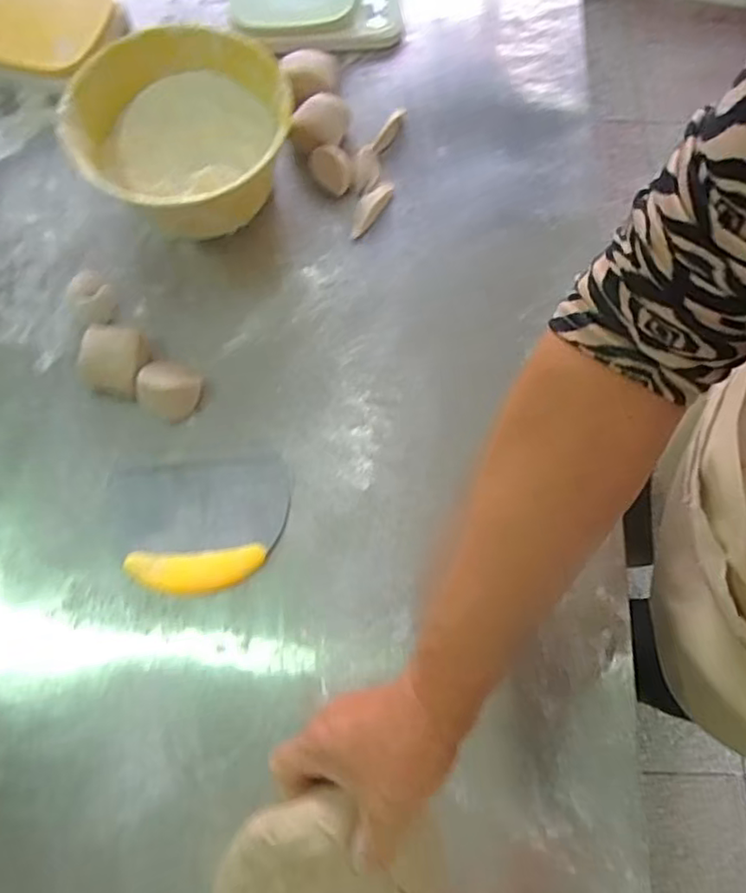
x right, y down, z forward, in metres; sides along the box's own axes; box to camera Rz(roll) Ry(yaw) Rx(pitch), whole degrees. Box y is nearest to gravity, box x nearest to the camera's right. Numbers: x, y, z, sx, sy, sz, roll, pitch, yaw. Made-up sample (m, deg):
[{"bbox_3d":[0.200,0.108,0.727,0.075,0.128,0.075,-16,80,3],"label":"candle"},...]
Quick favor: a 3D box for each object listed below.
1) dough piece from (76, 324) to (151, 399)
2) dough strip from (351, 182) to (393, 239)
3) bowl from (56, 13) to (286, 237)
[{"bbox_3d":[-0.239,-0.081,0.574,0.058,0.026,0.063,15,72,5],"label":"dough piece"},{"bbox_3d":[-0.004,-0.245,0.639,0.022,0.007,0.069,34,75,11],"label":"dough strip"},{"bbox_3d":[-0.179,-0.294,0.608,0.203,0.092,0.201,0,71,0],"label":"bowl"}]

